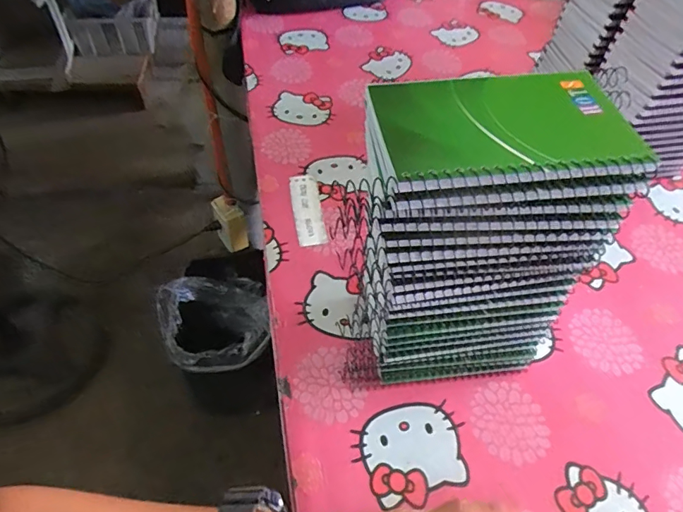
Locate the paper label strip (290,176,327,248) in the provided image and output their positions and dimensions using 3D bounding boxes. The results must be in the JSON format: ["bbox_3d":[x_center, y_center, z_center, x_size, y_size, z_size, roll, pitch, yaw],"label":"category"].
[{"bbox_3d":[-0.039,-0.056,0.524,0.031,0.006,0.109,-7,52,-9],"label":"paper label strip"}]

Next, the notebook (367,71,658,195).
[{"bbox_3d":[0.084,-0.066,0.242,0.128,0.012,0.077,-5,52,-7],"label":"notebook"}]

